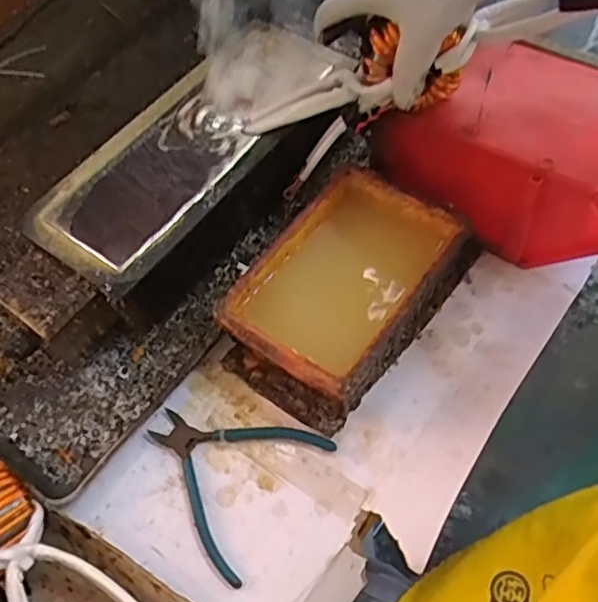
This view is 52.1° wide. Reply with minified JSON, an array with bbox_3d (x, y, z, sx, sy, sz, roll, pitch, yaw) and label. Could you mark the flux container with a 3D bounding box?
[{"bbox_3d":[0.044,-0.013,0.535,0.137,0.069,0.232,33,67,22],"label":"flux container"}]

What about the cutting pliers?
[{"bbox_3d":[-0.061,0.129,0.488,0.132,0.012,0.126,31,66,22],"label":"cutting pliers"}]

